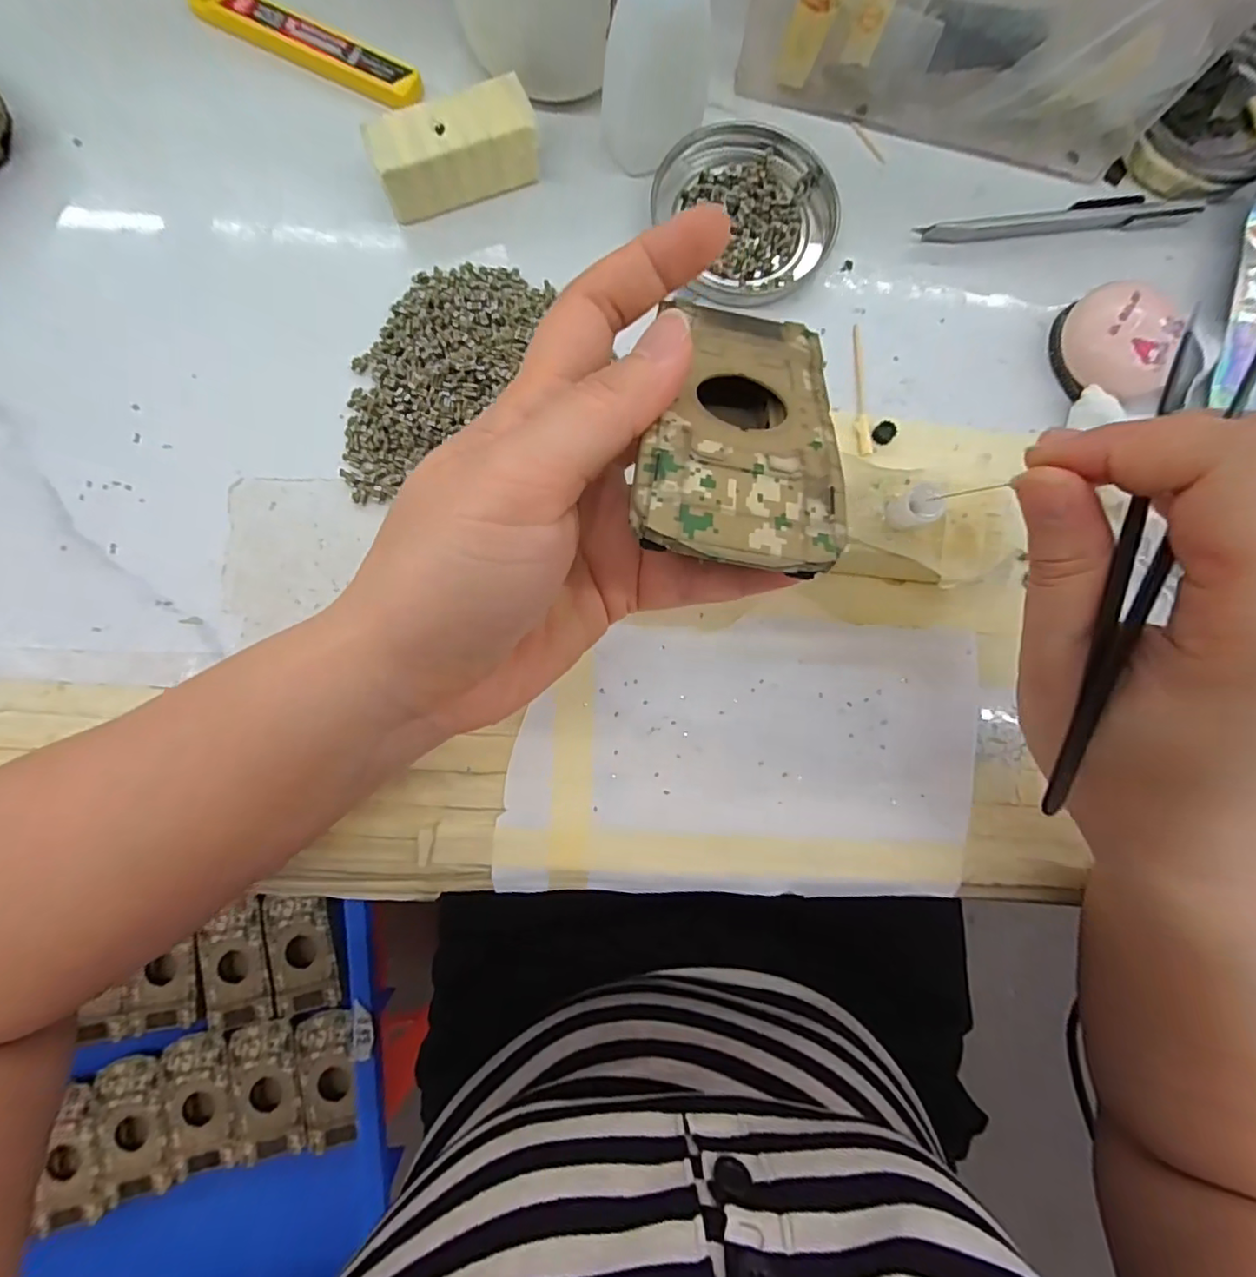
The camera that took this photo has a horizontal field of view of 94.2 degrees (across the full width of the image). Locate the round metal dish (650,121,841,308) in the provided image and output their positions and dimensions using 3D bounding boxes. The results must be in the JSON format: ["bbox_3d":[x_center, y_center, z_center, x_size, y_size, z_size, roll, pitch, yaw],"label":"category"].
[{"bbox_3d":[0.053,-0.187,0.255,0.077,0.007,0.080,0,85,-2],"label":"round metal dish"}]

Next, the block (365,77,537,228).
[{"bbox_3d":[-0.069,-0.198,0.236,0.064,0.022,0.026,-23,86,-4],"label":"block"}]

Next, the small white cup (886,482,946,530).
[{"bbox_3d":[0.101,-0.046,0.203,0.014,0.016,0.013,0,83,-3],"label":"small white cup"}]

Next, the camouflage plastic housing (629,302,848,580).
[{"bbox_3d":[0.031,-0.054,0.153,0.047,0.011,0.095,14,56,-1],"label":"camouflage plastic housing"}]

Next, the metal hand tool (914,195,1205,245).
[{"bbox_3d":[0.192,-0.187,0.261,0.123,0.008,0.015,-7,85,-3],"label":"metal hand tool"}]

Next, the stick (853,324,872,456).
[{"bbox_3d":[0.100,-0.107,0.251,0.006,0.004,0.060,-1,85,-2],"label":"stick"}]

